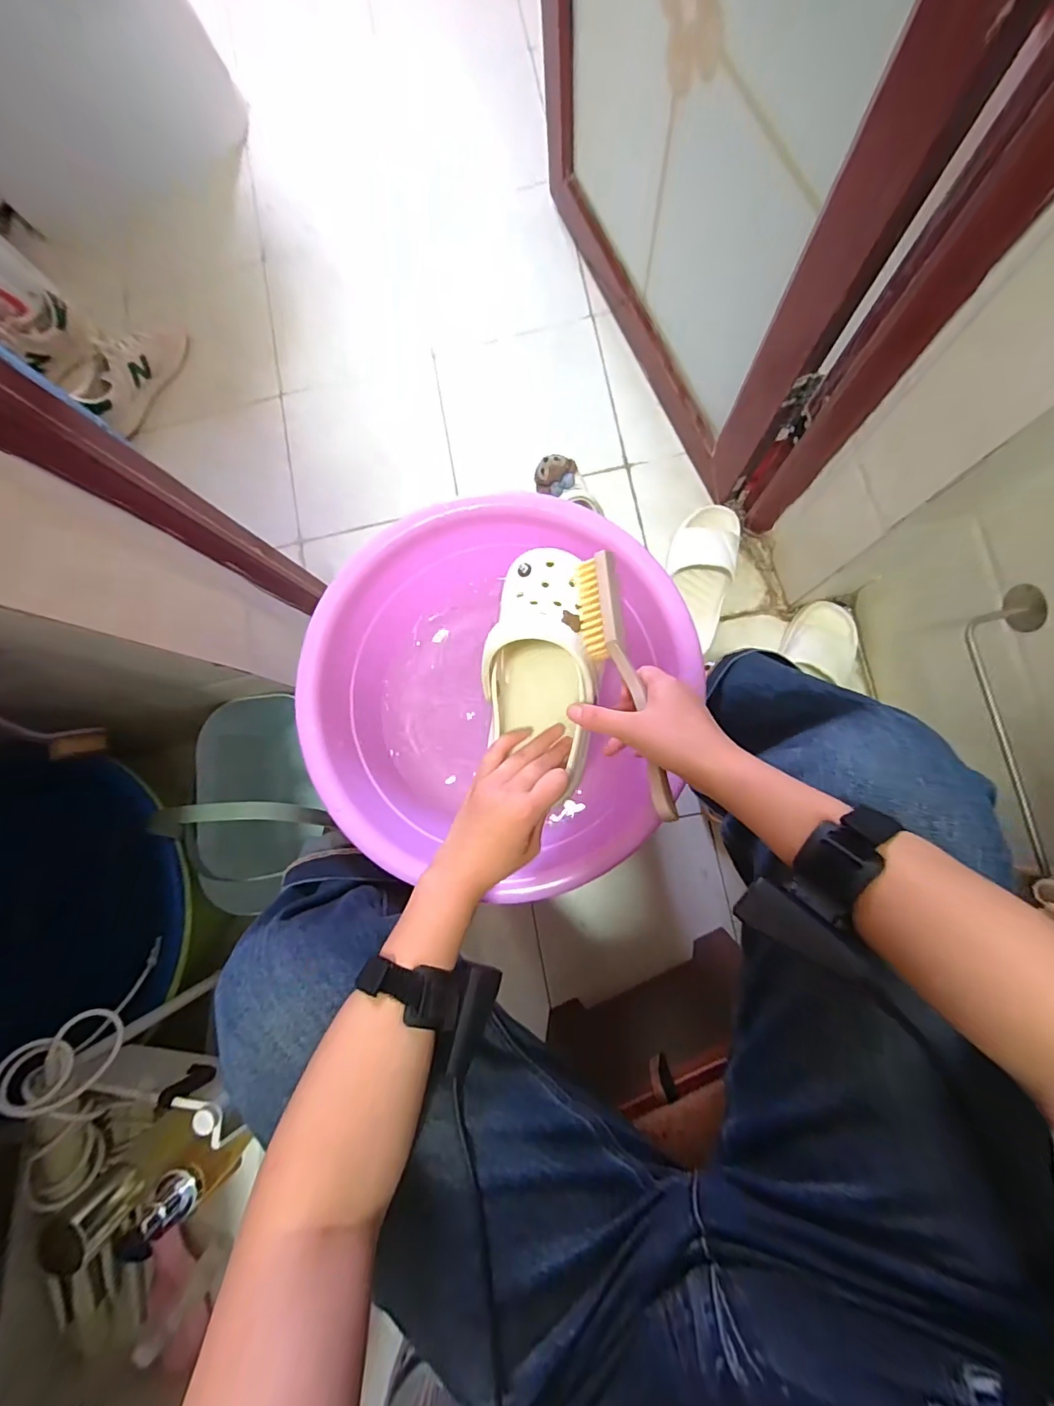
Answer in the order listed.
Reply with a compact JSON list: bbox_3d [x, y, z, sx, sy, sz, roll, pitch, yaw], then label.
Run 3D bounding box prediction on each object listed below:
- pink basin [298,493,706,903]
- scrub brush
[{"bbox_3d":[-0.033,-0.015,0.590,0.384,0.169,0.406,-1,84,5],"label":"pink basin"},{"bbox_3d":[0.077,-0.025,0.417,0.039,0.033,0.246,-13,65,0],"label":"scrub brush"}]

